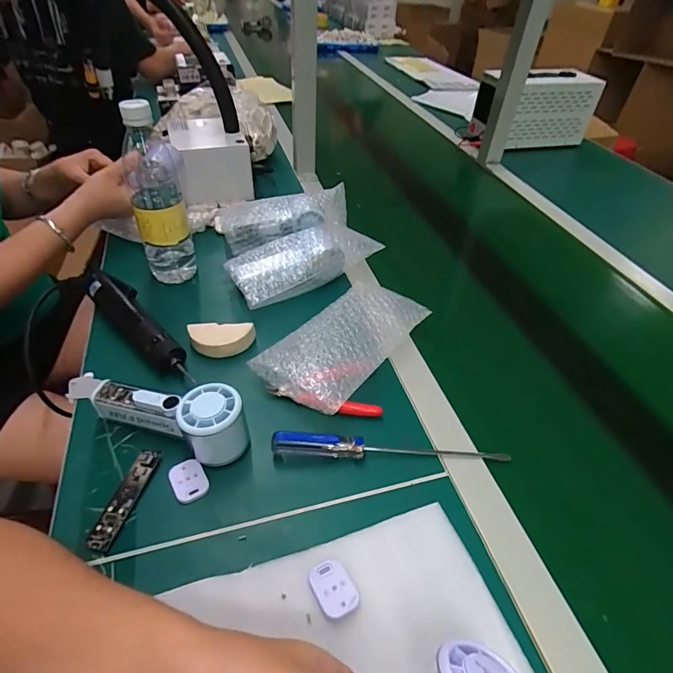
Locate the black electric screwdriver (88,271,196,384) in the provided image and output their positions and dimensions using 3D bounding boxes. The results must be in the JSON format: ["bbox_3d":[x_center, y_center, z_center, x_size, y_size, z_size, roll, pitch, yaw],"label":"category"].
[{"bbox_3d":[-0.240,-0.016,0.514,0.043,0.038,0.217,-33,54,-33],"label":"black electric screwdriver"}]

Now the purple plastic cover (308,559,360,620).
[{"bbox_3d":[-0.002,0.186,0.316,0.028,0.005,0.038,-20,48,-23],"label":"purple plastic cover"}]

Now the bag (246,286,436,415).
[{"bbox_3d":[0.012,0.004,0.507,0.112,0.045,0.209,28,48,24],"label":"bag"}]

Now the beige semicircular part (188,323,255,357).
[{"bbox_3d":[-0.138,0.004,0.509,0.075,0.027,0.034,0,43,-4],"label":"beige semicircular part"}]

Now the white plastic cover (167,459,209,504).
[{"bbox_3d":[-0.134,0.131,0.388,0.029,0.004,0.038,-24,50,-26],"label":"white plastic cover"}]

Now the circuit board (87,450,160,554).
[{"bbox_3d":[-0.184,0.140,0.371,0.019,0.006,0.086,16,50,3],"label":"circuit board"}]

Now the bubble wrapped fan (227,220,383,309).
[{"bbox_3d":[-0.048,-0.109,0.601,0.205,0.054,0.088,-25,50,-27],"label":"bubble wrapped fan"}]

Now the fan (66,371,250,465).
[{"bbox_3d":[-0.165,0.067,0.411,0.170,0.061,0.052,17,45,14],"label":"fan"}]

